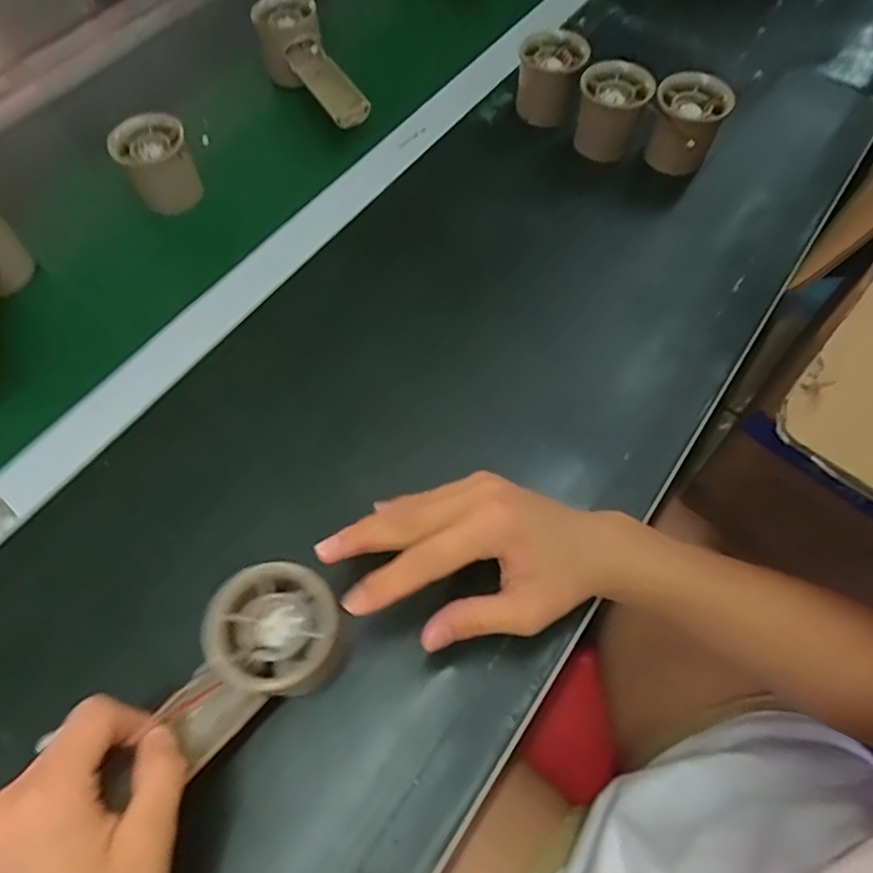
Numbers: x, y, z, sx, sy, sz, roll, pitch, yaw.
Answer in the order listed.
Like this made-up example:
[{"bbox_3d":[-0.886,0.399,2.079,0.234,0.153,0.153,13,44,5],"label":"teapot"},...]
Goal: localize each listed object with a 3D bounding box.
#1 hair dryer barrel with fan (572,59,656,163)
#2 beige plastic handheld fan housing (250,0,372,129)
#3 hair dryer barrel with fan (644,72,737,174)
[{"bbox_3d":[0.141,-0.262,0.489,0.056,0.057,0.051,14,62,10],"label":"hair dryer barrel with fan"},{"bbox_3d":[-0.111,-0.320,0.535,0.056,0.065,0.148,-22,64,-11],"label":"beige plastic handheld fan housing"},{"bbox_3d":[0.197,-0.243,0.483,0.056,0.065,0.056,18,63,12],"label":"hair dryer barrel with fan"}]

